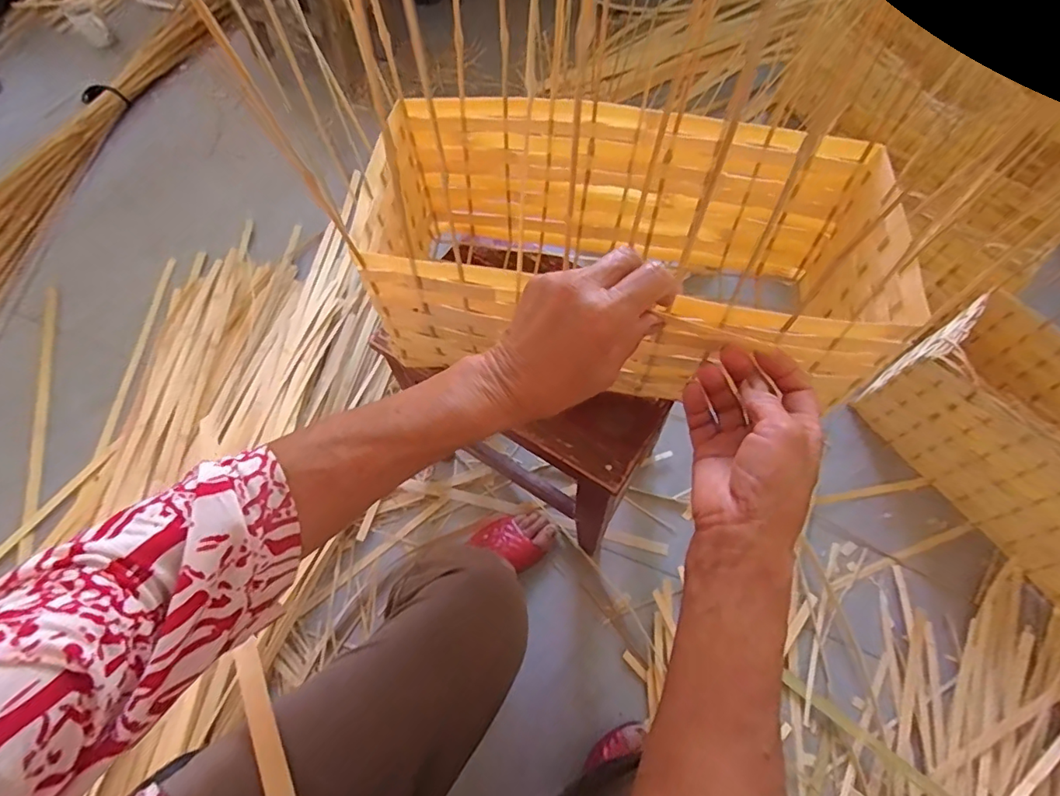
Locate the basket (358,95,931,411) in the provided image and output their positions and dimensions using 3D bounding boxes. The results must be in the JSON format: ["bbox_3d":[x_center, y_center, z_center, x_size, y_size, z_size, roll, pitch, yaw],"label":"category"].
[{"bbox_3d":[0.079,-0.129,0.498,0.434,0.183,0.219,7,67,6],"label":"basket"}]

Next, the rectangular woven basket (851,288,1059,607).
[{"bbox_3d":[0.766,0.077,0.779,0.230,0.189,0.434,-35,69,-12],"label":"rectangular woven basket"}]

